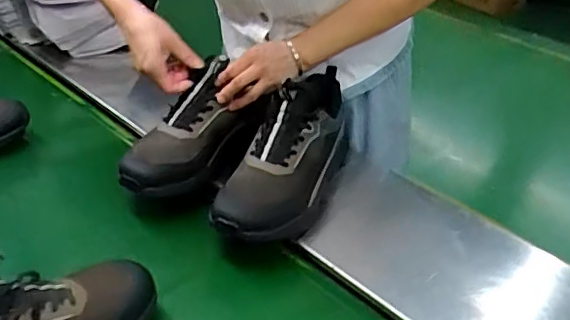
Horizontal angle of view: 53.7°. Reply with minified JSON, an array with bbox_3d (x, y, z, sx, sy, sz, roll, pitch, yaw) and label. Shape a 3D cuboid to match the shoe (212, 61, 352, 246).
[{"bbox_3d":[0.005,-0.016,0.790,0.132,0.160,0.304,14,35,14],"label":"shoe"}]

